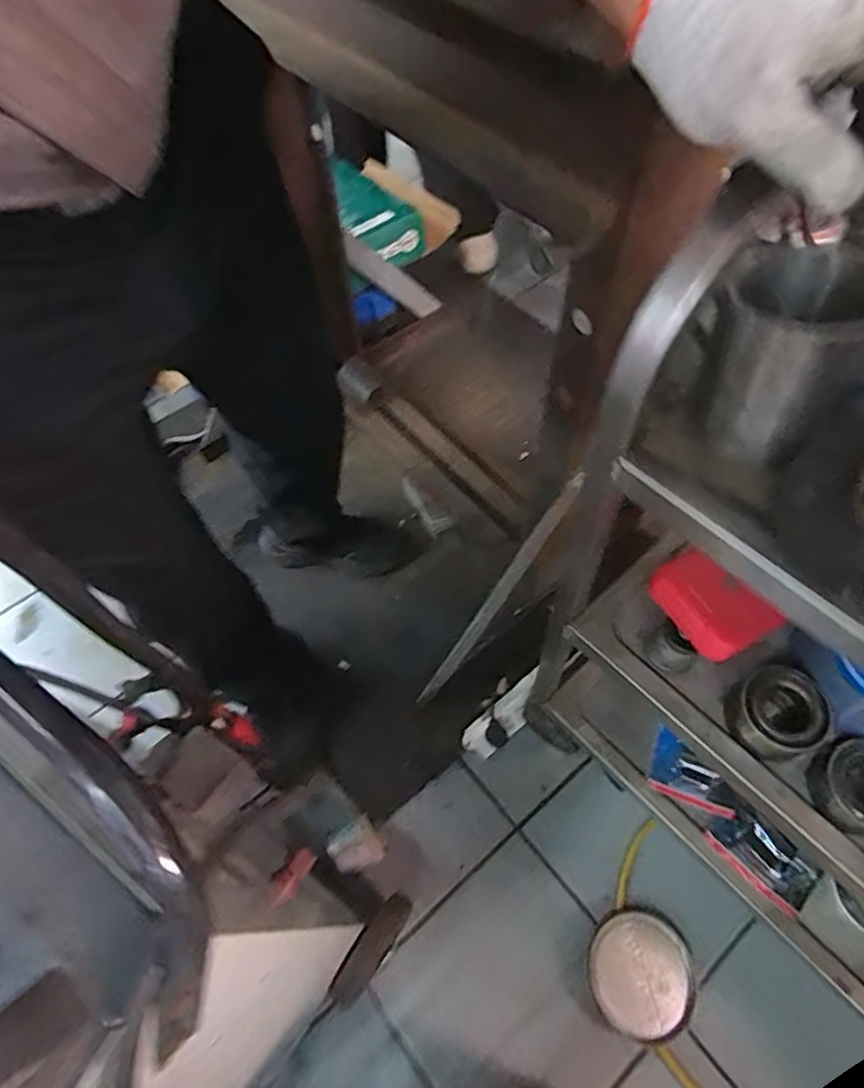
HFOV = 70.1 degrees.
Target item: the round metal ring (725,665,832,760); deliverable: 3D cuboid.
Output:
[{"bbox_3d":[0.319,0.158,0.572,0.070,0.060,0.075,-1,59,2],"label":"round metal ring"}]

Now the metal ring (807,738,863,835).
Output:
[{"bbox_3d":[0.377,0.211,0.536,0.072,0.052,0.075,-1,59,2],"label":"metal ring"}]

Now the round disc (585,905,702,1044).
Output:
[{"bbox_3d":[0.295,0.604,0.866,0.147,0.016,0.145,-1,59,2],"label":"round disc"}]

